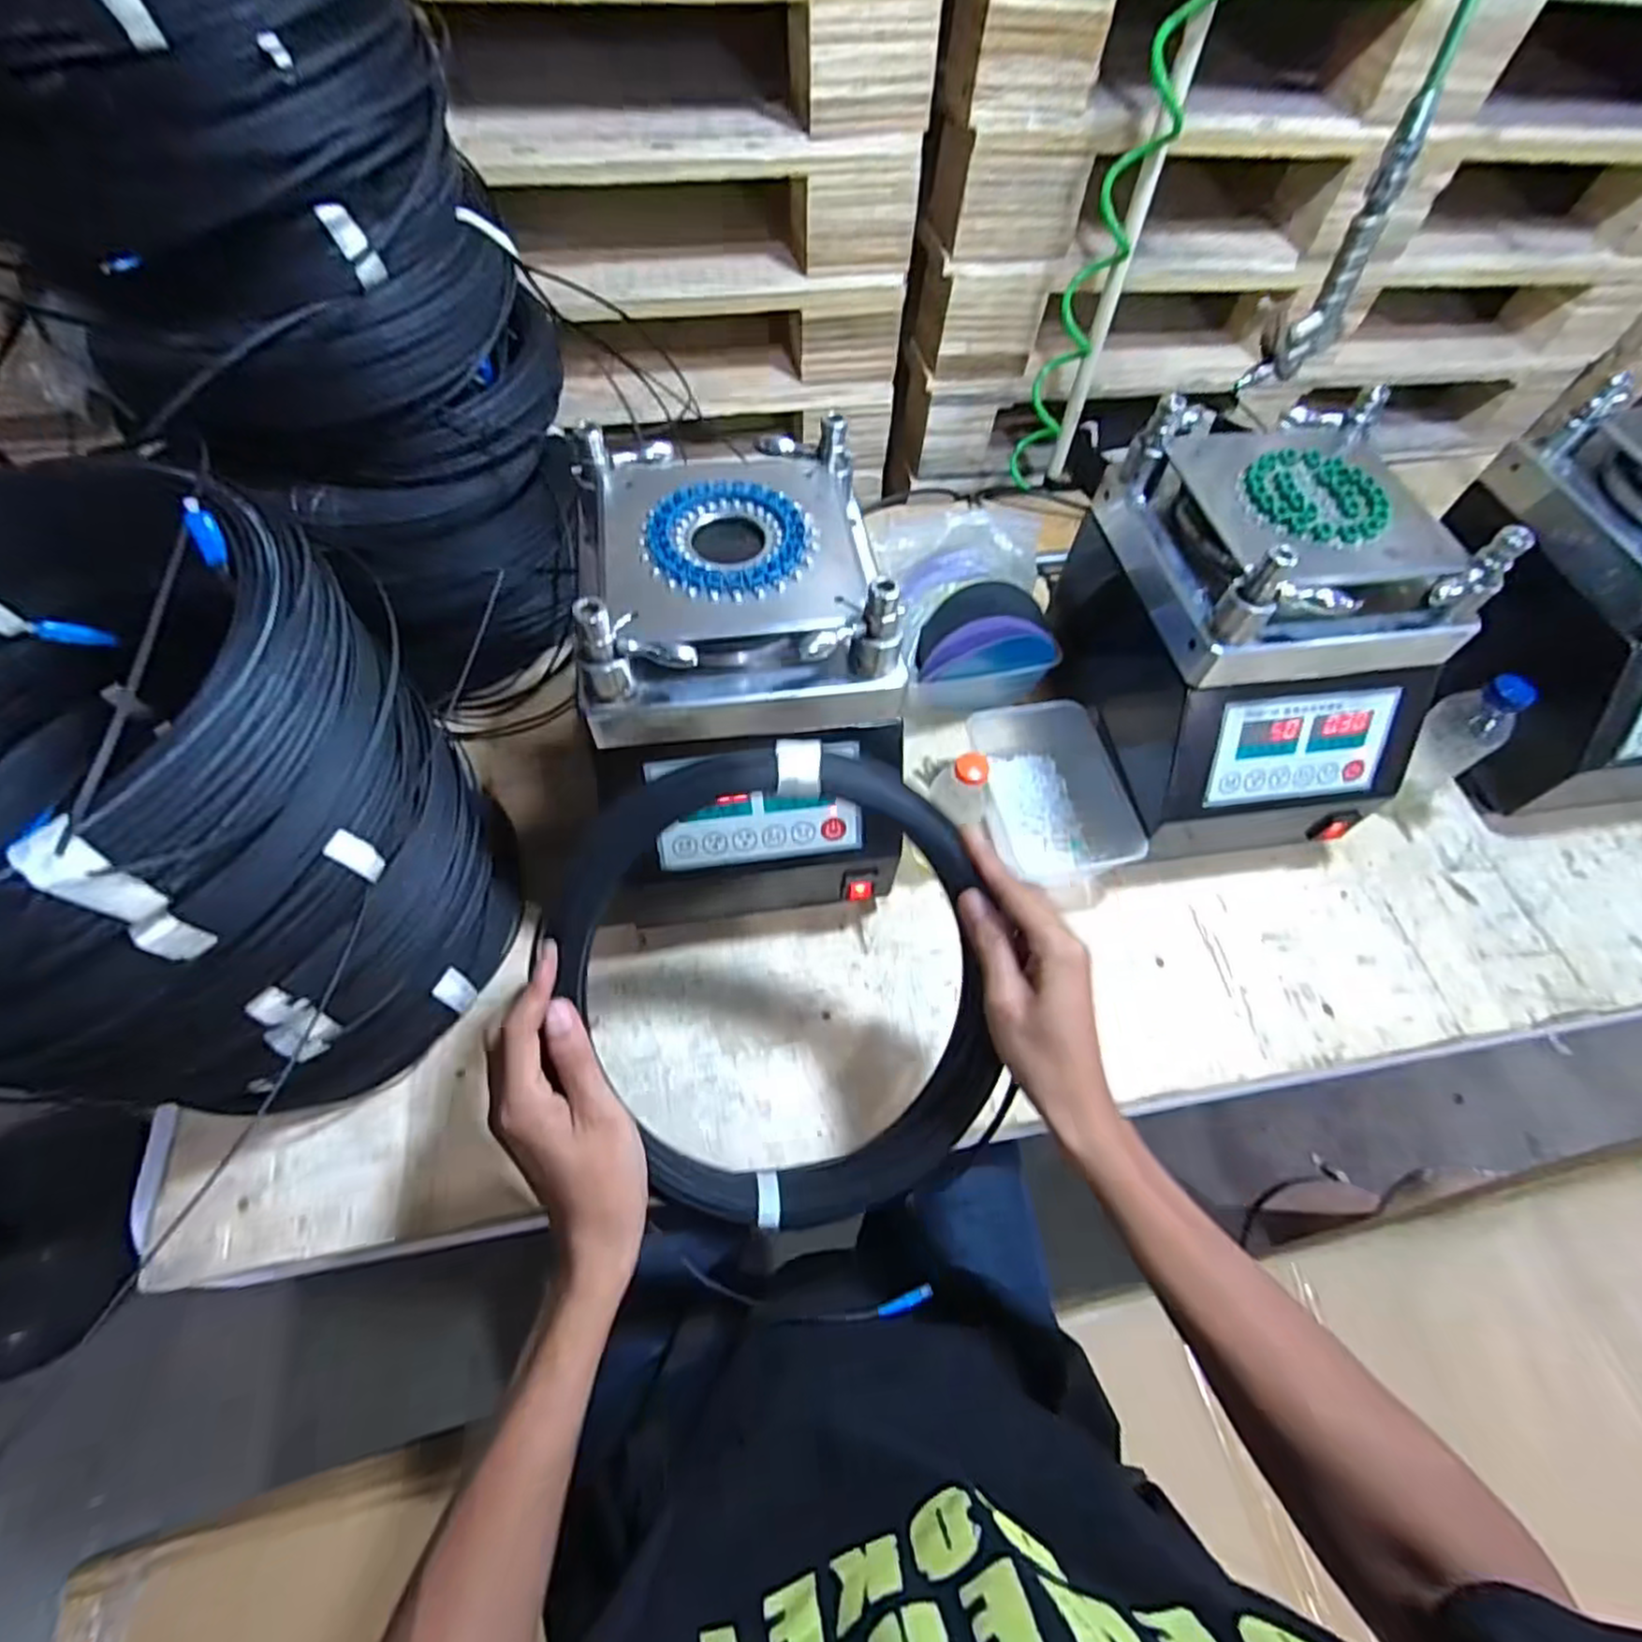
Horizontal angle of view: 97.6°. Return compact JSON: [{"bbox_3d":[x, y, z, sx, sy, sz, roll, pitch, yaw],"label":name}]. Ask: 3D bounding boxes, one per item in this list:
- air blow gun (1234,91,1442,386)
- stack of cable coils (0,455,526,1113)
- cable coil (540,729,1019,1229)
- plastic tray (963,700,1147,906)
[{"bbox_3d":[0.401,-0.430,0.555,0.049,0.161,0.073,33,65,16],"label":"air blow gun"},{"bbox_3d":[-0.401,0.003,0.453,0.299,0.307,0.286,21,62,10],"label":"stack of cable coils"},{"bbox_3d":[-0.019,0.104,0.439,0.240,0.041,0.295,-14,94,-7],"label":"cable coil"},{"bbox_3d":[0.213,-0.027,0.681,0.104,0.072,0.198,-10,61,-7],"label":"plastic tray"}]

